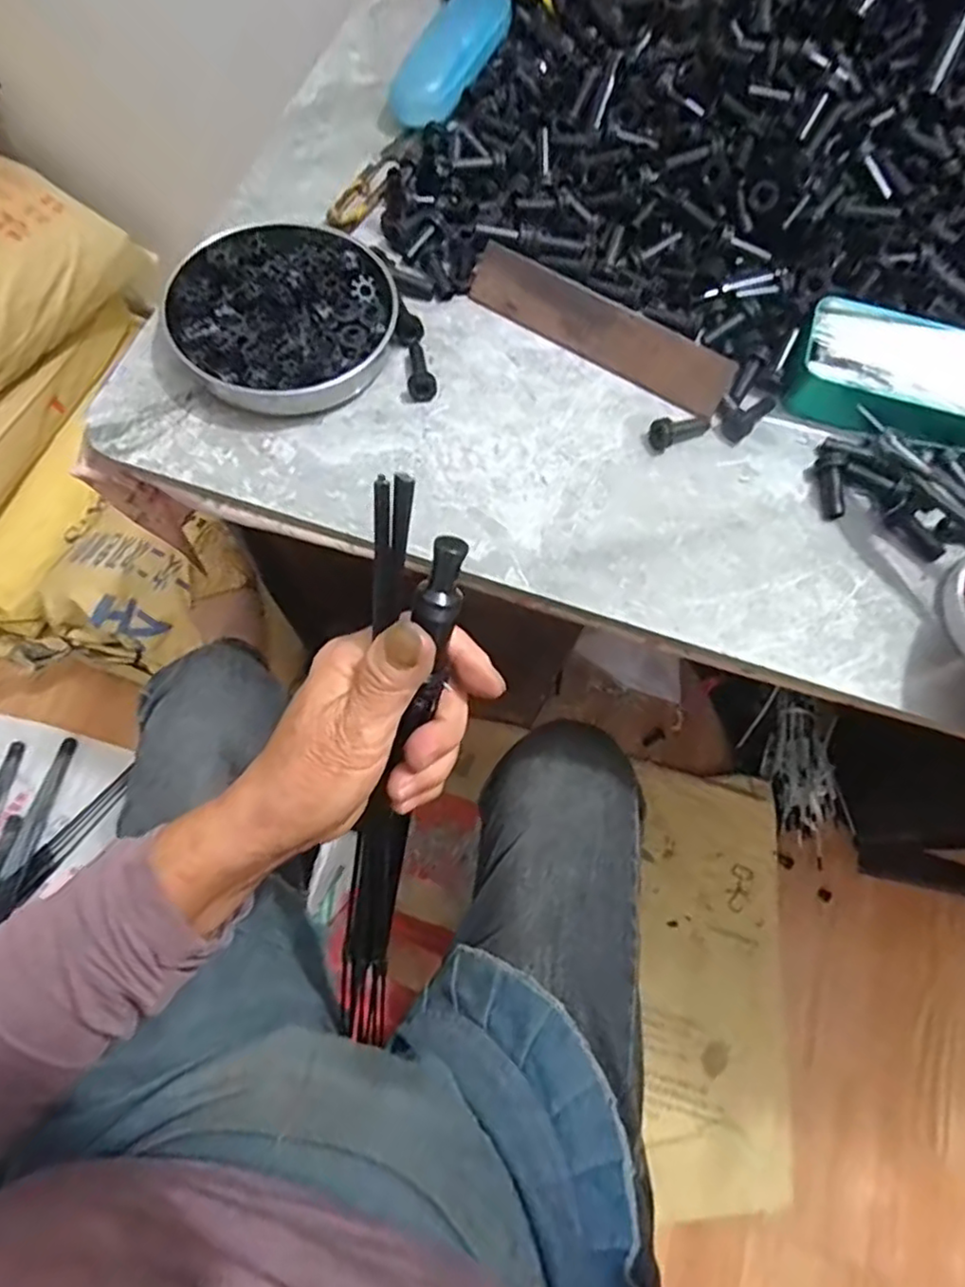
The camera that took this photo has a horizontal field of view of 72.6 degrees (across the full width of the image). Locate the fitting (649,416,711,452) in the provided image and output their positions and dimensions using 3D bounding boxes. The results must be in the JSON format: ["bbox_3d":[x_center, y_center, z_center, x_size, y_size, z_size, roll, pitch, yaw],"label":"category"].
[{"bbox_3d":[0.123,-0.132,0.407,0.042,0.017,0.017,-19,72,-24],"label":"fitting"}]

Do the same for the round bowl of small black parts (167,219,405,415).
[{"bbox_3d":[-0.123,-0.207,0.412,0.131,0.030,0.135,1,71,-2],"label":"round bowl of small black parts"}]

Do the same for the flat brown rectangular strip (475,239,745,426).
[{"bbox_3d":[0.075,-0.202,0.423,0.178,0.006,0.036,30,111,7],"label":"flat brown rectangular strip"}]

